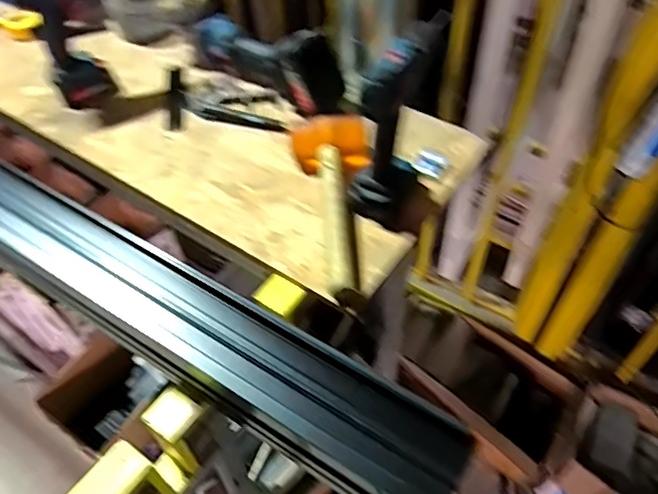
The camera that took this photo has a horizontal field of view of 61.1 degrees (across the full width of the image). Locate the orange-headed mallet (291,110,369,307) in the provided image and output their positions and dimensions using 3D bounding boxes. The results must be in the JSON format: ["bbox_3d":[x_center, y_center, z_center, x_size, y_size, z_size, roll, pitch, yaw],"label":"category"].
[{"bbox_3d":[0.009,-0.059,0.718,0.097,0.055,0.291,-6,50,-4],"label":"orange-headed mallet"}]

